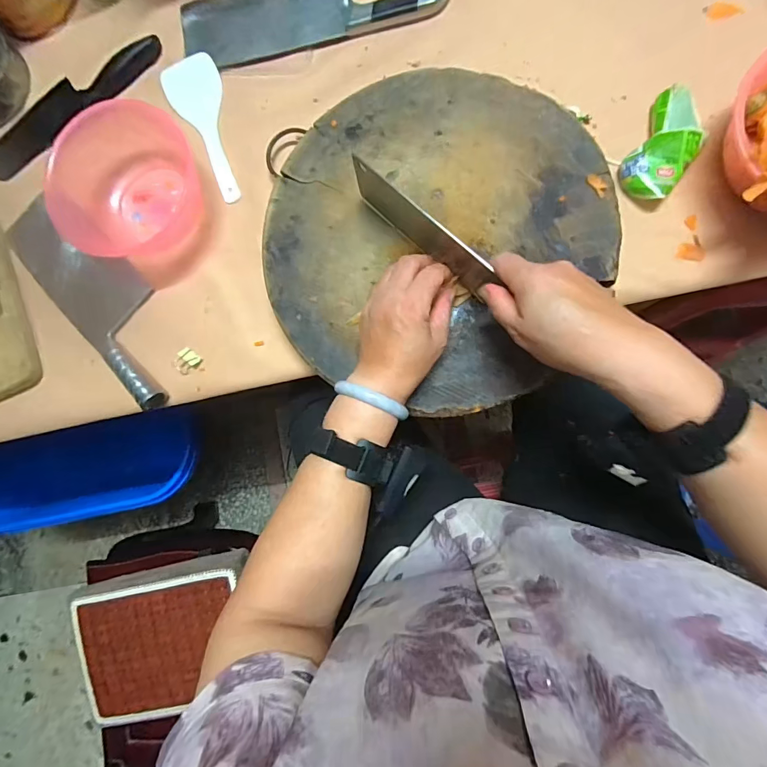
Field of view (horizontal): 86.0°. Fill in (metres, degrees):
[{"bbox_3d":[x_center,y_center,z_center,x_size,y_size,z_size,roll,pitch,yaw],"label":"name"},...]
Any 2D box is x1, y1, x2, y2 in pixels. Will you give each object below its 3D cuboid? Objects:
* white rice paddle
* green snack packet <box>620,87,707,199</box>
[{"bbox_3d":[-0.213,-0.314,0.503,0.067,0.006,0.189,-23,84,6],"label":"white rice paddle"},{"bbox_3d":[0.293,-0.249,0.425,0.056,0.022,0.116,28,90,9],"label":"green snack packet"}]

